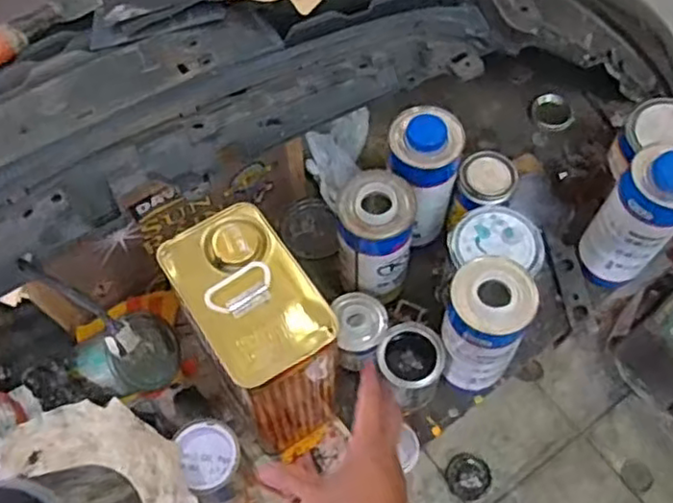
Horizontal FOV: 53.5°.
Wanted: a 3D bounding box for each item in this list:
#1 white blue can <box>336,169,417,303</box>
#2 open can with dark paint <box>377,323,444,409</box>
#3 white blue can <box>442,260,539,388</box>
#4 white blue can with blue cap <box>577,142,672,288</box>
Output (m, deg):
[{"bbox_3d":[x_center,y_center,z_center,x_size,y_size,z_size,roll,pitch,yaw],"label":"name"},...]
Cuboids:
[{"bbox_3d":[0.040,-0.013,0.754,0.083,0.153,0.086,-1,63,-1],"label":"white blue can"},{"bbox_3d":[0.081,0.132,0.765,0.070,0.087,0.075,0,63,0],"label":"open can with dark paint"},{"bbox_3d":[0.151,0.080,0.707,0.079,0.186,0.074,0,63,0],"label":"white blue can"},{"bbox_3d":[0.351,-0.040,0.775,0.079,0.194,0.075,0,63,0],"label":"white blue can with blue cap"}]

